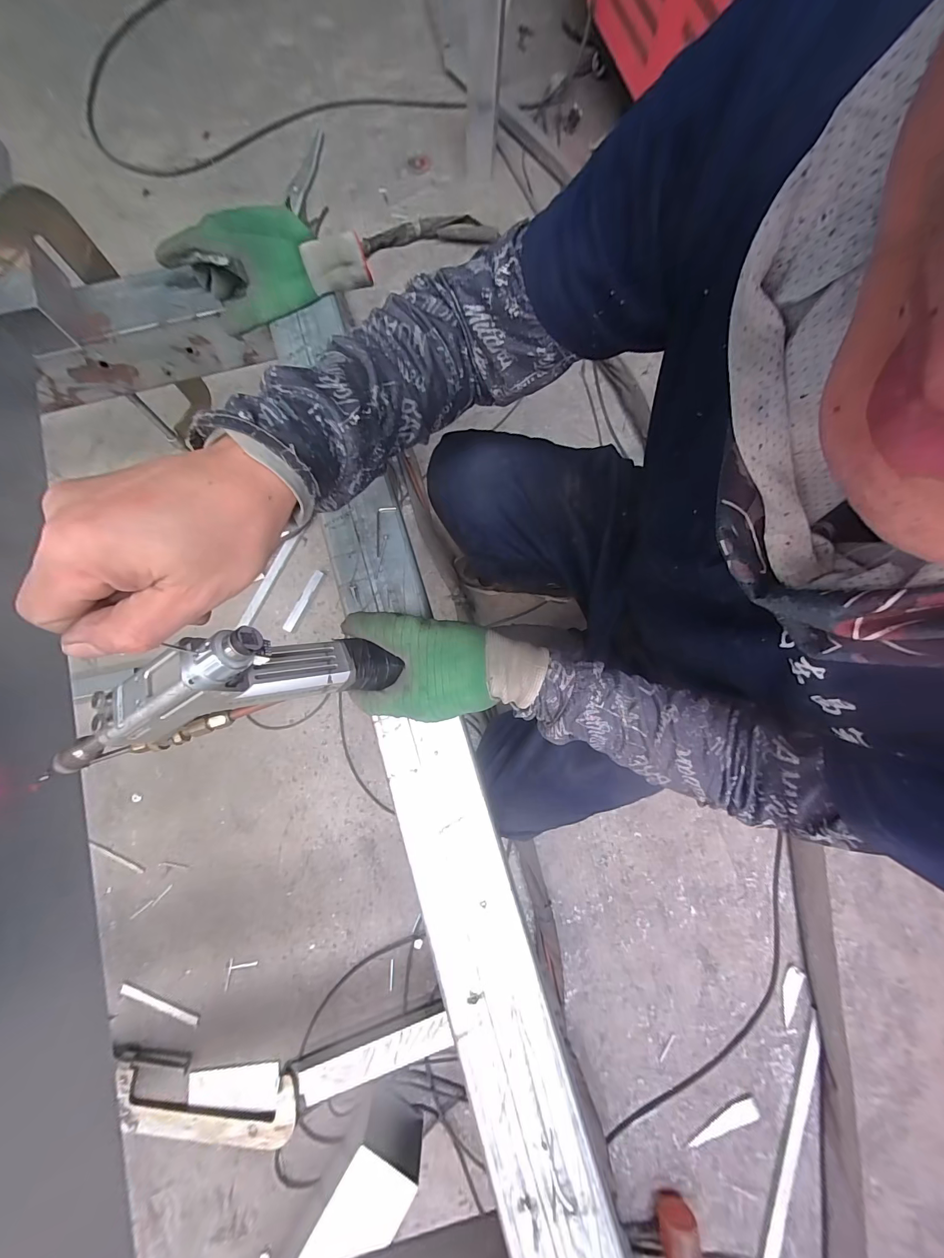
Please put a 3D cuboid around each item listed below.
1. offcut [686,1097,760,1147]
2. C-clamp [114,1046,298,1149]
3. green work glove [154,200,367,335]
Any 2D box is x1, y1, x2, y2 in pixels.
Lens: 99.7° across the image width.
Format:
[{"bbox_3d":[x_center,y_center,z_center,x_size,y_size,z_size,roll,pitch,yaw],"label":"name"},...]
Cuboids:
[{"bbox_3d":[0.432,0.851,0.687,0.133,0.008,0.031,-17,80,-4],"label":"offcut"},{"bbox_3d":[-0.458,0.801,0.677,0.317,0.021,0.112,7,79,0],"label":"C-clamp"},{"bbox_3d":[-0.227,-0.407,0.440,0.208,0.068,0.086,-20,80,-5],"label":"green work glove"}]

